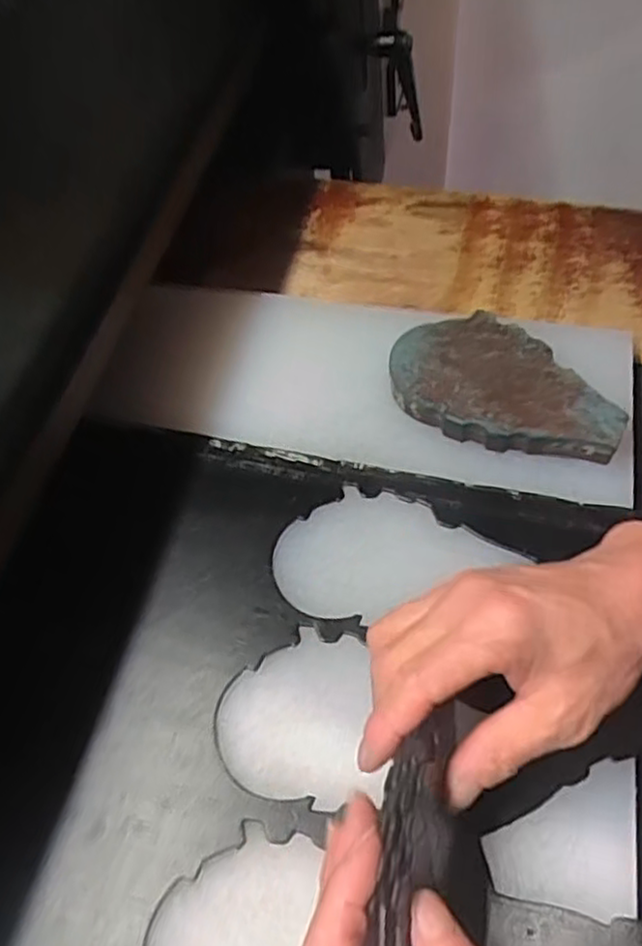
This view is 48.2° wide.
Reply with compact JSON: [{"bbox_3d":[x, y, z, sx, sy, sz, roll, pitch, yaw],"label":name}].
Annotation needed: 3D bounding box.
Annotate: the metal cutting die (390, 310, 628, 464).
[{"bbox_3d":[0.122,-0.059,0.473,0.148,0.023,0.088,19,62,17],"label":"metal cutting die"}]

